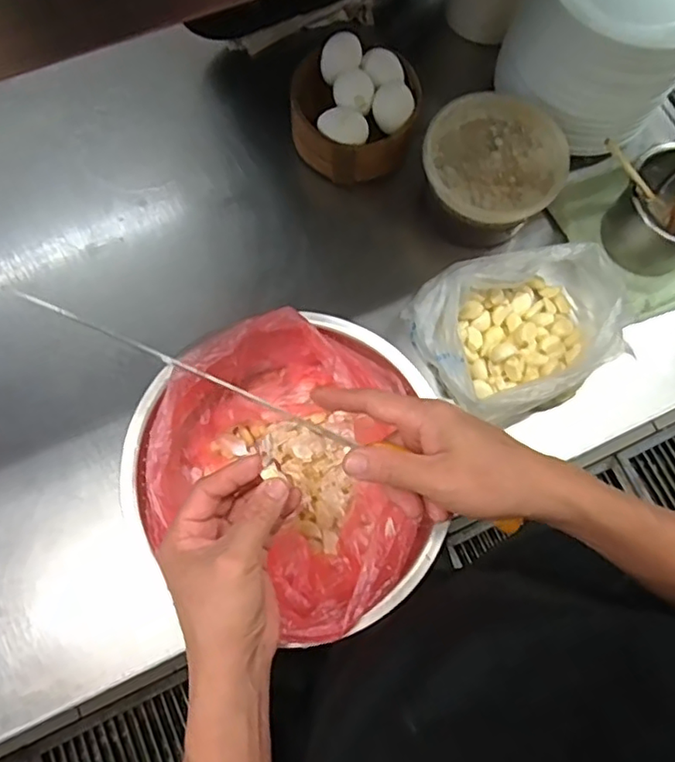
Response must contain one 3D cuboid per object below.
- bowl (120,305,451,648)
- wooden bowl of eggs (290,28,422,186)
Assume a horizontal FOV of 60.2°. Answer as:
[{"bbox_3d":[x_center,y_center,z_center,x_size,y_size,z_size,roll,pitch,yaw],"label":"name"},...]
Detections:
[{"bbox_3d":[-0.031,0.085,0.517,0.259,0.142,0.255,0,73,-1],"label":"bowl"},{"bbox_3d":[0.019,-0.306,0.670,0.137,0.077,0.135,0,73,-1],"label":"wooden bowl of eggs"}]

